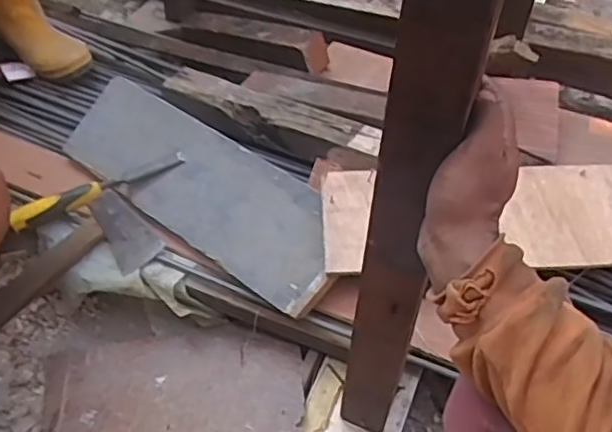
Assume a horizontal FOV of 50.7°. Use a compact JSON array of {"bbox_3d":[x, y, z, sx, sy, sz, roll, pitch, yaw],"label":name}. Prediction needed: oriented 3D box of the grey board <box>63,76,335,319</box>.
[{"bbox_3d":[-0.147,-0.050,0.884,0.482,0.012,0.152,32,70,28],"label":"grey board"}]

